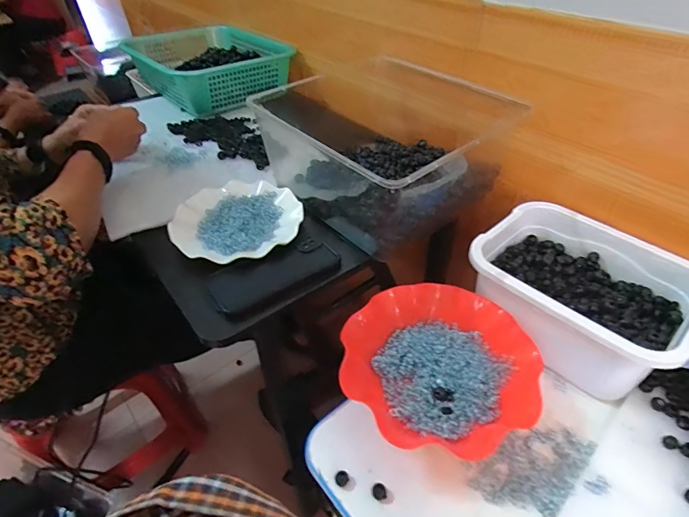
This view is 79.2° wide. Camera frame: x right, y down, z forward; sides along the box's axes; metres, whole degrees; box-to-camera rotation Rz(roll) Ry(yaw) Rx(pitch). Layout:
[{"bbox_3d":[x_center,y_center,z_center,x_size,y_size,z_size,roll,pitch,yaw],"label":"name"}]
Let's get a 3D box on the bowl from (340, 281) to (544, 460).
[{"bbox_3d":[0.113,0.131,0.513,0.226,0.061,0.212,7,45,13],"label":"bowl"}]

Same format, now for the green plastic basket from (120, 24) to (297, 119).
[{"bbox_3d":[-0.333,-0.472,0.996,0.279,0.100,0.408,-30,49,-27],"label":"green plastic basket"}]

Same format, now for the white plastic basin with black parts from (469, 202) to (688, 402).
[{"bbox_3d":[0.311,0.041,0.549,0.245,0.112,0.191,31,54,33],"label":"white plastic basin with black parts"}]

